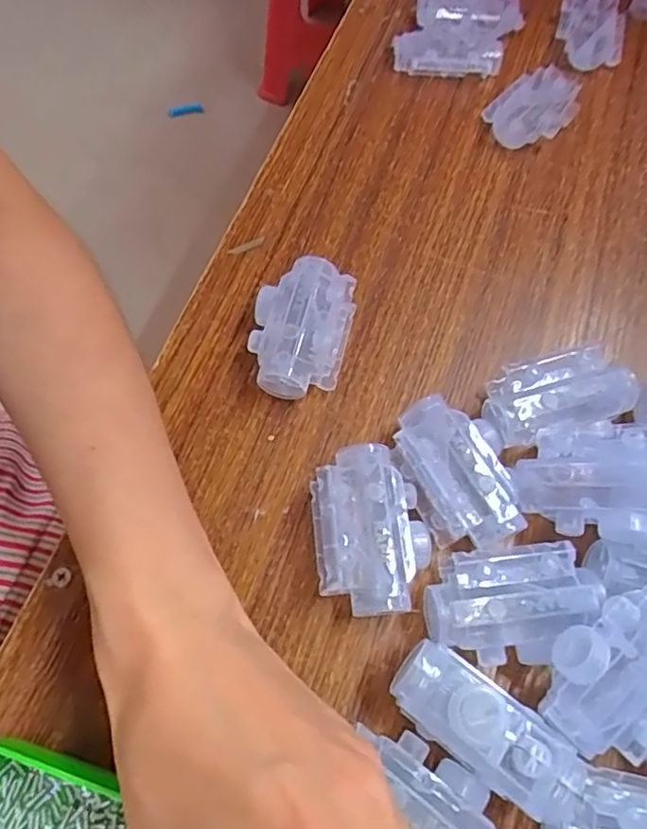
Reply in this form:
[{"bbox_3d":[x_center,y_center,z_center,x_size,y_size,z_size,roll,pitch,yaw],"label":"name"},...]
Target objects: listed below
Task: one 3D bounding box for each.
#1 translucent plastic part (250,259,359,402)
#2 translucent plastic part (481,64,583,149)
[{"bbox_3d":[-0.012,-0.043,0.297,0.046,0.029,0.068,12,66,3],"label":"translucent plastic part"},{"bbox_3d":[0.136,-0.198,0.388,0.064,0.017,0.040,-40,72,-15],"label":"translucent plastic part"}]

